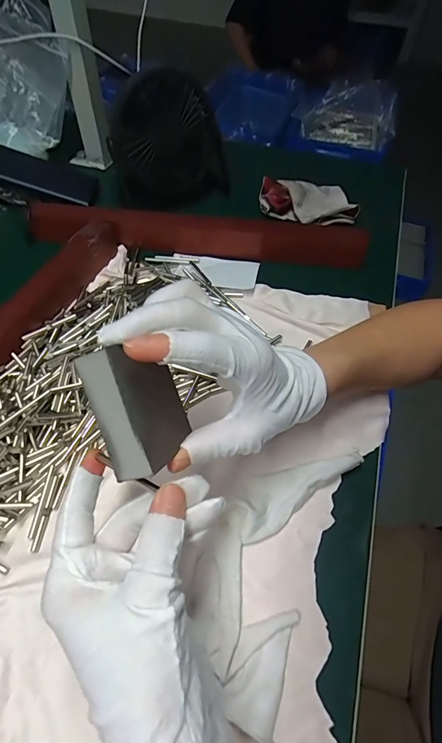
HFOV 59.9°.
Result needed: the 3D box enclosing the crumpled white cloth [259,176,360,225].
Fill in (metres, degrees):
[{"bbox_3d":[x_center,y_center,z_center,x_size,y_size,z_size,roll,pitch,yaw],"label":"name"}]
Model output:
[{"bbox_3d":[0.114,-0.231,0.514,0.121,0.032,0.095,3,55,-1],"label":"crumpled white cloth"}]

